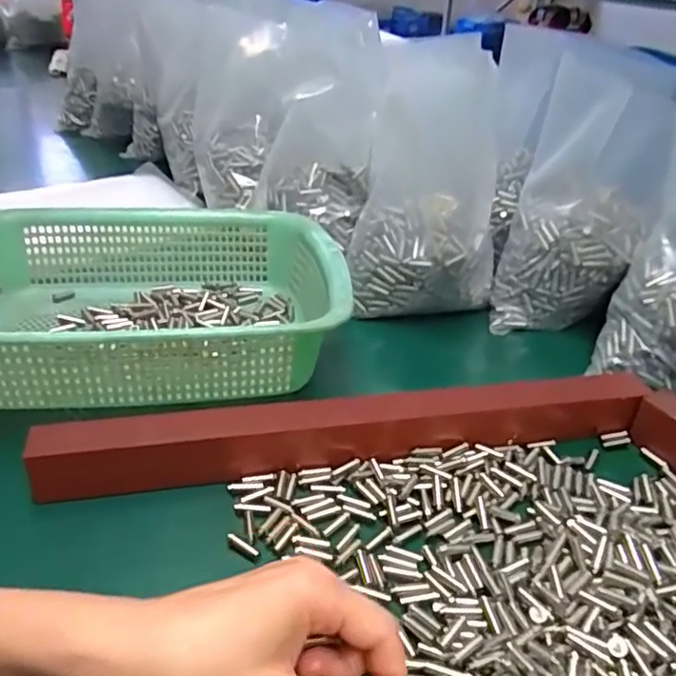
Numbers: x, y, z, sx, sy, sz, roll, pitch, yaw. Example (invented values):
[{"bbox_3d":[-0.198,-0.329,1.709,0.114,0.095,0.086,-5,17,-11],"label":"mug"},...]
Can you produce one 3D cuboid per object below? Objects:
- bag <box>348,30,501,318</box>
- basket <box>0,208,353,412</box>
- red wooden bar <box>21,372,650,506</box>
[{"bbox_3d":[0.082,-0.137,0.535,0.123,0.206,0.133,7,33,7],"label":"bag"},{"bbox_3d":[-0.148,-0.030,0.468,0.296,0.080,0.221,-4,33,-10],"label":"basket"},{"bbox_3d":[0.014,0.055,0.386,0.386,0.047,0.026,-4,33,-11],"label":"red wooden bar"}]

